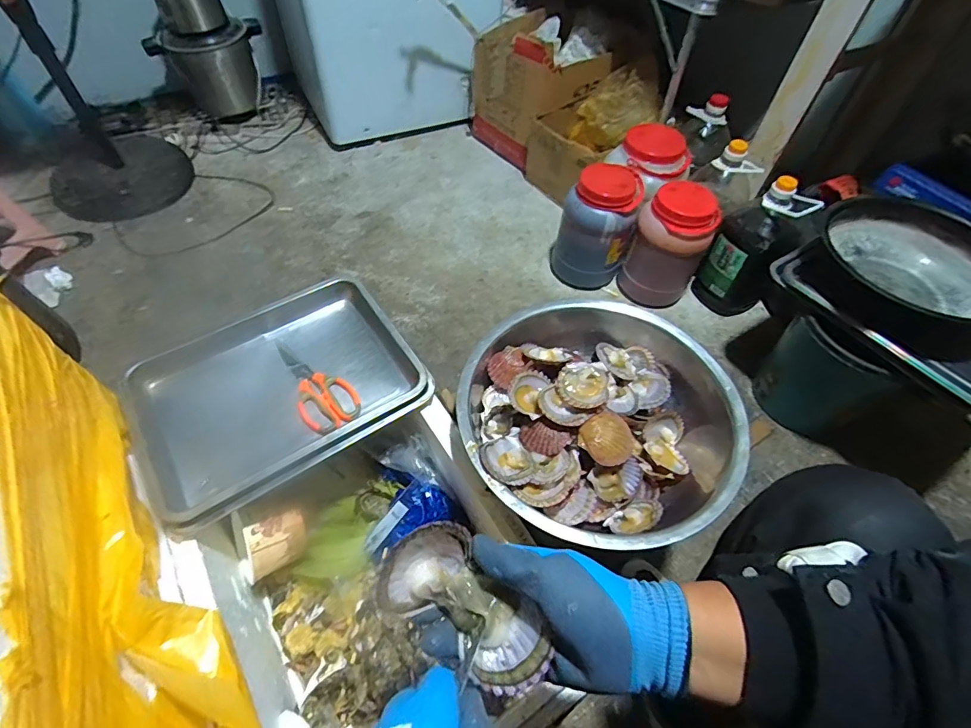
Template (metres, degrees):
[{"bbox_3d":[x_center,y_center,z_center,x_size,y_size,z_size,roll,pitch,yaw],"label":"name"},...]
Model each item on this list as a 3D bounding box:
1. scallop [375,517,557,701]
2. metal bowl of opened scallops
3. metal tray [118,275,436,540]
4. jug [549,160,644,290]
[{"bbox_3d":[-0.015,0.174,0.336,0.131,0.040,0.066,45,61,2],"label":"scallop"},{"bbox_3d":[0.148,0.077,0.664,0.359,0.128,0.363,1,54,-2],"label":"metal bowl of opened scallops"},{"bbox_3d":[-0.314,0.029,0.715,0.380,0.043,0.313,-29,60,-22],"label":"metal tray"},{"bbox_3d":[0.288,-0.343,1.208,0.169,0.306,0.172,32,58,19],"label":"jug"}]

